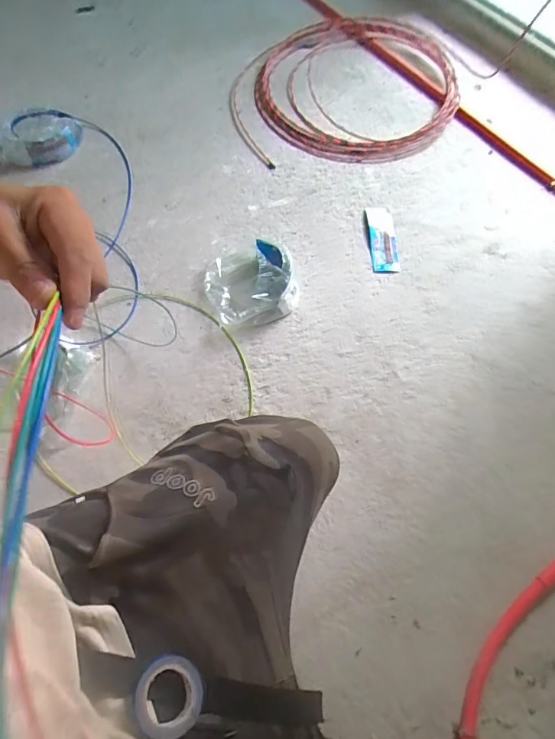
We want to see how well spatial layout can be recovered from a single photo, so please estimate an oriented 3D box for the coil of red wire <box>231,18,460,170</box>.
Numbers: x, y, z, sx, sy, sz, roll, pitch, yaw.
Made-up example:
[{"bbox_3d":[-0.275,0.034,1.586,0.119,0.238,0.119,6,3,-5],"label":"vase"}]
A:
[{"bbox_3d":[0.213,-0.779,1.221,0.678,0.080,0.501,-20,68,-11],"label":"coil of red wire"}]

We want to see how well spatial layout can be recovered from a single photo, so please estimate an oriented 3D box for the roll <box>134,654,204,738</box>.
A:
[{"bbox_3d":[-0.105,0.318,0.433,0.063,0.015,0.067,8,61,-16],"label":"roll"}]

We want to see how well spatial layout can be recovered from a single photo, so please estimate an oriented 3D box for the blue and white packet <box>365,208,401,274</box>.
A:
[{"bbox_3d":[0.248,-0.310,1.048,0.063,0.008,0.200,0,66,-3],"label":"blue and white packet"}]

